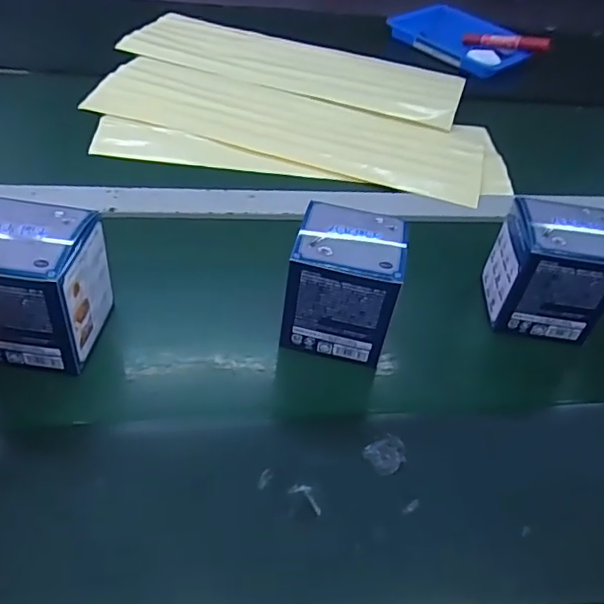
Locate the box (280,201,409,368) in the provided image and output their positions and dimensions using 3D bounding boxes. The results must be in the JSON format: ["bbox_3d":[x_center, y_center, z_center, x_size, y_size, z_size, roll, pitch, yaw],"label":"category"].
[{"bbox_3d":[0.032,-0.015,0.445,0.084,0.094,0.074,13,44,6],"label":"box"}]

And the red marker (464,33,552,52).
[{"bbox_3d":[0.338,-0.432,0.934,0.153,0.022,0.025,25,45,38],"label":"red marker"}]

